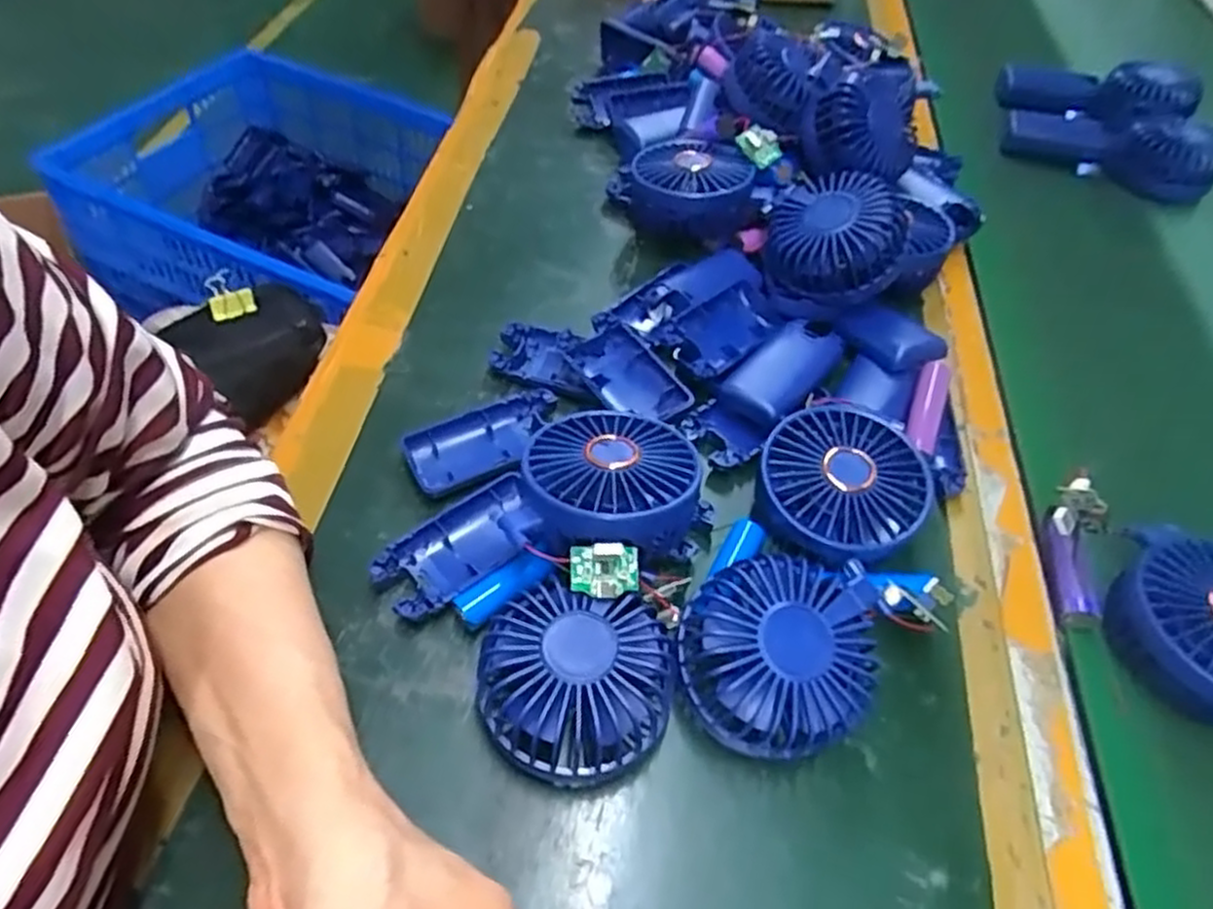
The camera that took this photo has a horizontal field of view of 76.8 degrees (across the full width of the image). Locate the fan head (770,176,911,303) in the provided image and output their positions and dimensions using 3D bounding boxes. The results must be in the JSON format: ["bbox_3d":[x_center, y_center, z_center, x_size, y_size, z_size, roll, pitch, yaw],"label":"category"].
[{"bbox_3d":[0.146,-0.140,0.497,0.086,0.058,0.077,20,52,10],"label":"fan head"}]

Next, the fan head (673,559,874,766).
[{"bbox_3d":[0.078,0.090,0.347,0.092,0.053,0.082,3,51,-3],"label":"fan head"}]

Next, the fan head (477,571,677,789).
[{"bbox_3d":[-0.013,0.101,0.338,0.083,0.047,0.076,3,51,-3],"label":"fan head"}]

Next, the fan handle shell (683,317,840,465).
[{"bbox_3d":[0.098,-0.041,0.470,0.047,0.026,0.121,34,56,20],"label":"fan handle shell"}]

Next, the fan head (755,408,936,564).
[{"bbox_3d":[0.124,0.015,0.397,0.081,0.026,0.080,3,51,-3],"label":"fan head"}]

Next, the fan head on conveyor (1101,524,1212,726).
[{"bbox_3d":[0.296,0.083,0.377,0.076,0.039,0.085,-35,62,-28],"label":"fan head on conveyor"}]

